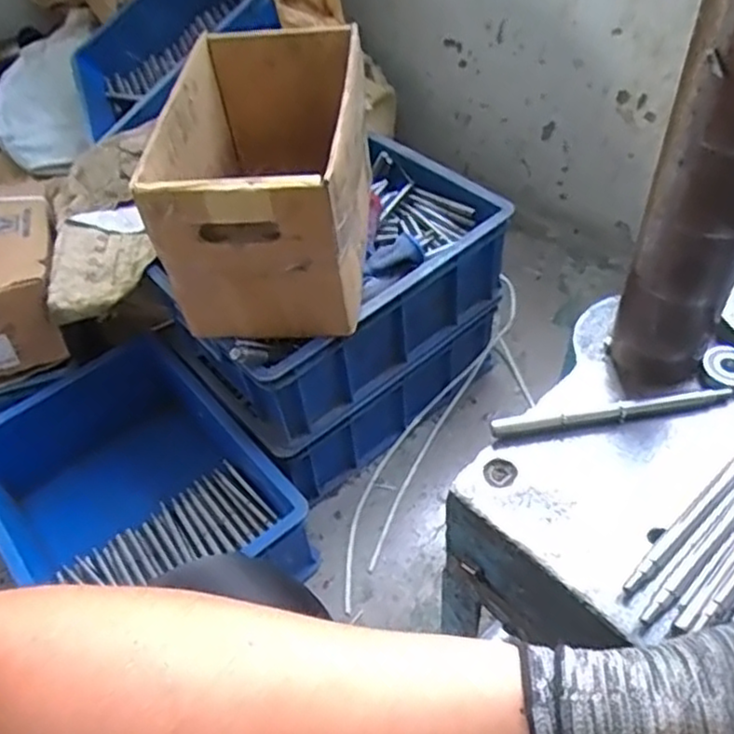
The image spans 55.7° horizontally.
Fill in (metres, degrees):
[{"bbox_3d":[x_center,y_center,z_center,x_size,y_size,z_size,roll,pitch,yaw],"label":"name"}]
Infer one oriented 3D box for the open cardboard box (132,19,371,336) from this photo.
[{"bbox_3d":[-0.100,-0.218,0.791,0.193,0.194,0.322,2,50,7],"label":"open cardboard box"}]

